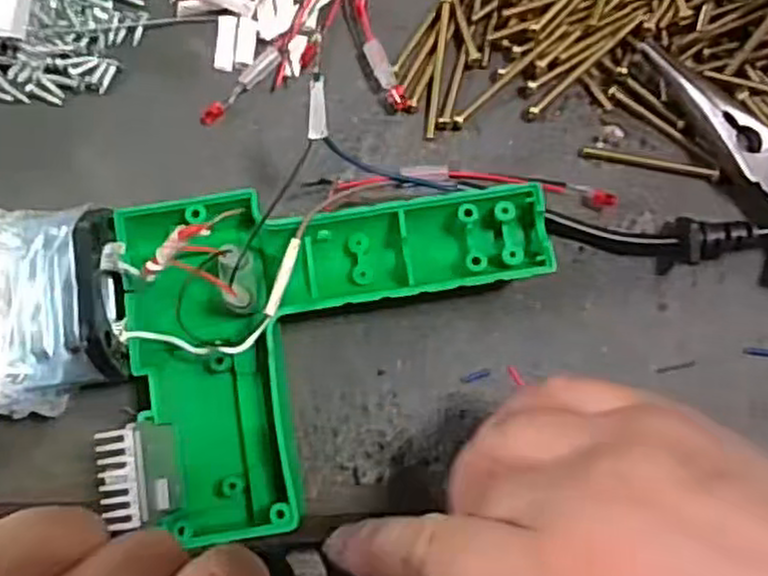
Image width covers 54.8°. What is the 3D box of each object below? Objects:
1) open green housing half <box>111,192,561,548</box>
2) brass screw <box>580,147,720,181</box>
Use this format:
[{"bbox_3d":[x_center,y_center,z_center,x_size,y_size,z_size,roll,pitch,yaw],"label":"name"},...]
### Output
[{"bbox_3d":[-0.015,0.022,0.265,0.147,0.035,0.116,-6,83,-4],"label":"open green housing half"},{"bbox_3d":[0.105,-0.049,0.292,0.056,0.005,0.004,9,82,-2],"label":"brass screw"}]

